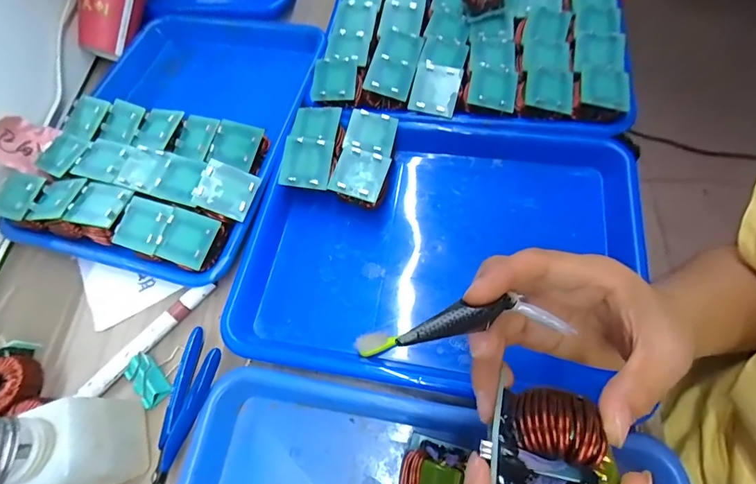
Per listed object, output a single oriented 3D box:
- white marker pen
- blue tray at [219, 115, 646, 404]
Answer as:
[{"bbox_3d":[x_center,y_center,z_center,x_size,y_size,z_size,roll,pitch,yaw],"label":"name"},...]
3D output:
[{"bbox_3d":[-0.195,0.081,0.337,0.013,0.011,0.126,37,72,20],"label":"white marker pen"},{"bbox_3d":[0.063,0.006,0.357,0.351,0.052,0.257,10,63,7],"label":"blue tray"}]

